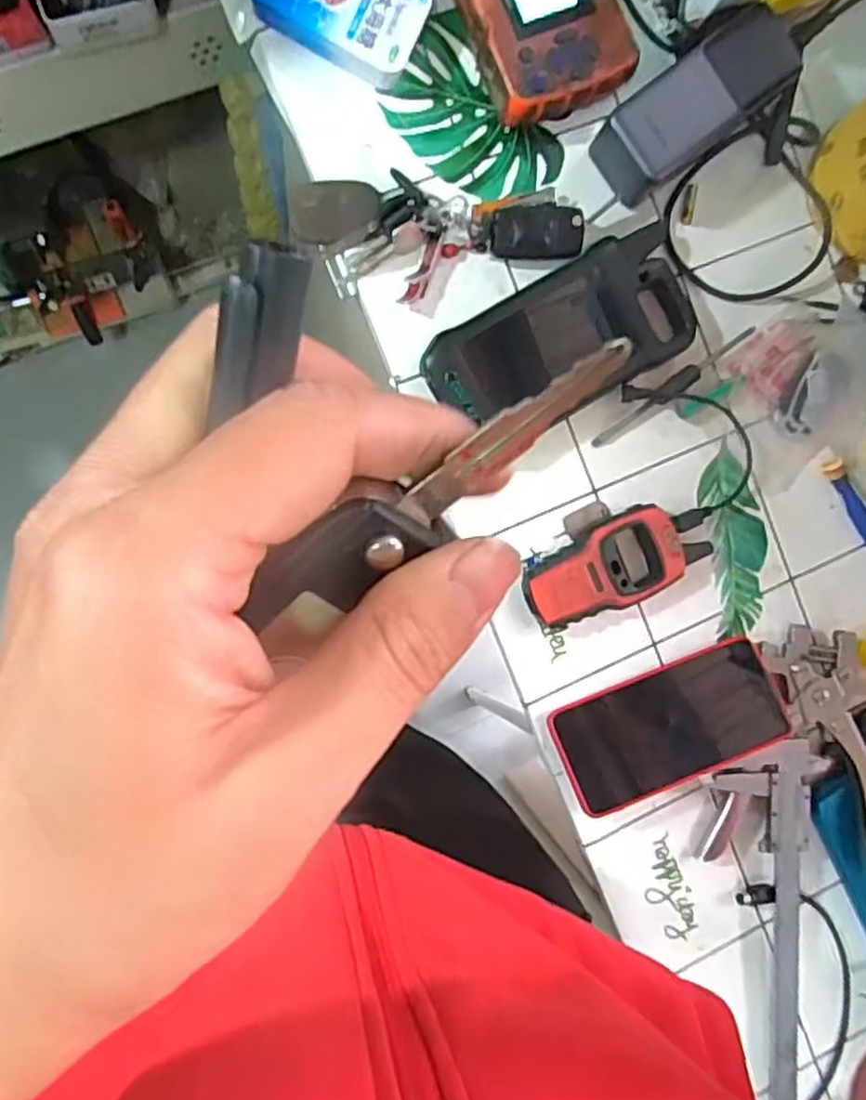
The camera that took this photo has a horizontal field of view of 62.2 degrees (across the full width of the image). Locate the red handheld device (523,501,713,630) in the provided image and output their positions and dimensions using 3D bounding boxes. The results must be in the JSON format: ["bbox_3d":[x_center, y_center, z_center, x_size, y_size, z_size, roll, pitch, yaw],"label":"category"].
[{"bbox_3d":[0.120,0.005,0.494,0.123,0.024,0.068,-24,96,-8],"label":"red handheld device"}]

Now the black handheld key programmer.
[{"bbox_3d":[0.088,-0.140,0.482,0.185,0.024,0.085,-30,97,-7],"label":"black handheld key programmer"}]

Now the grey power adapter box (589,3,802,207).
[{"bbox_3d":[0.168,-0.292,0.470,0.120,0.054,0.065,-38,97,-6],"label":"grey power adapter box"}]

